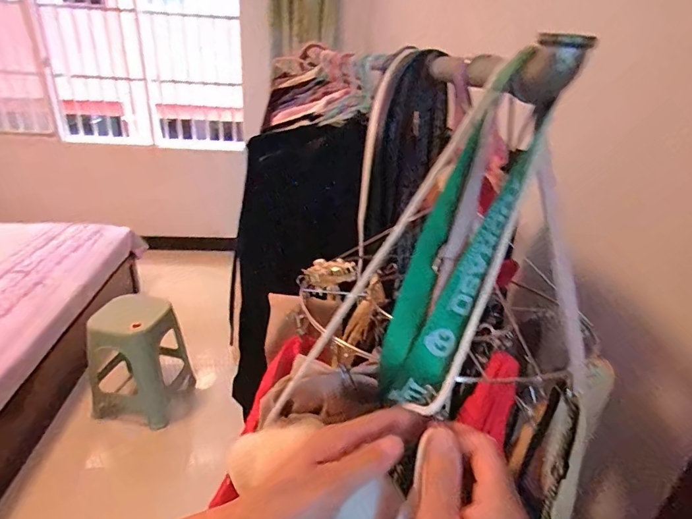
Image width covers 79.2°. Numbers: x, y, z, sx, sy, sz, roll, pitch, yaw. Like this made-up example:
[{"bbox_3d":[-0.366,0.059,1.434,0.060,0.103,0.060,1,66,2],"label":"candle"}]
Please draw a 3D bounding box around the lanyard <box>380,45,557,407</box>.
[{"bbox_3d":[0.081,-0.001,0.308,0.062,0.283,0.045,25,10,36],"label":"lanyard"}]

